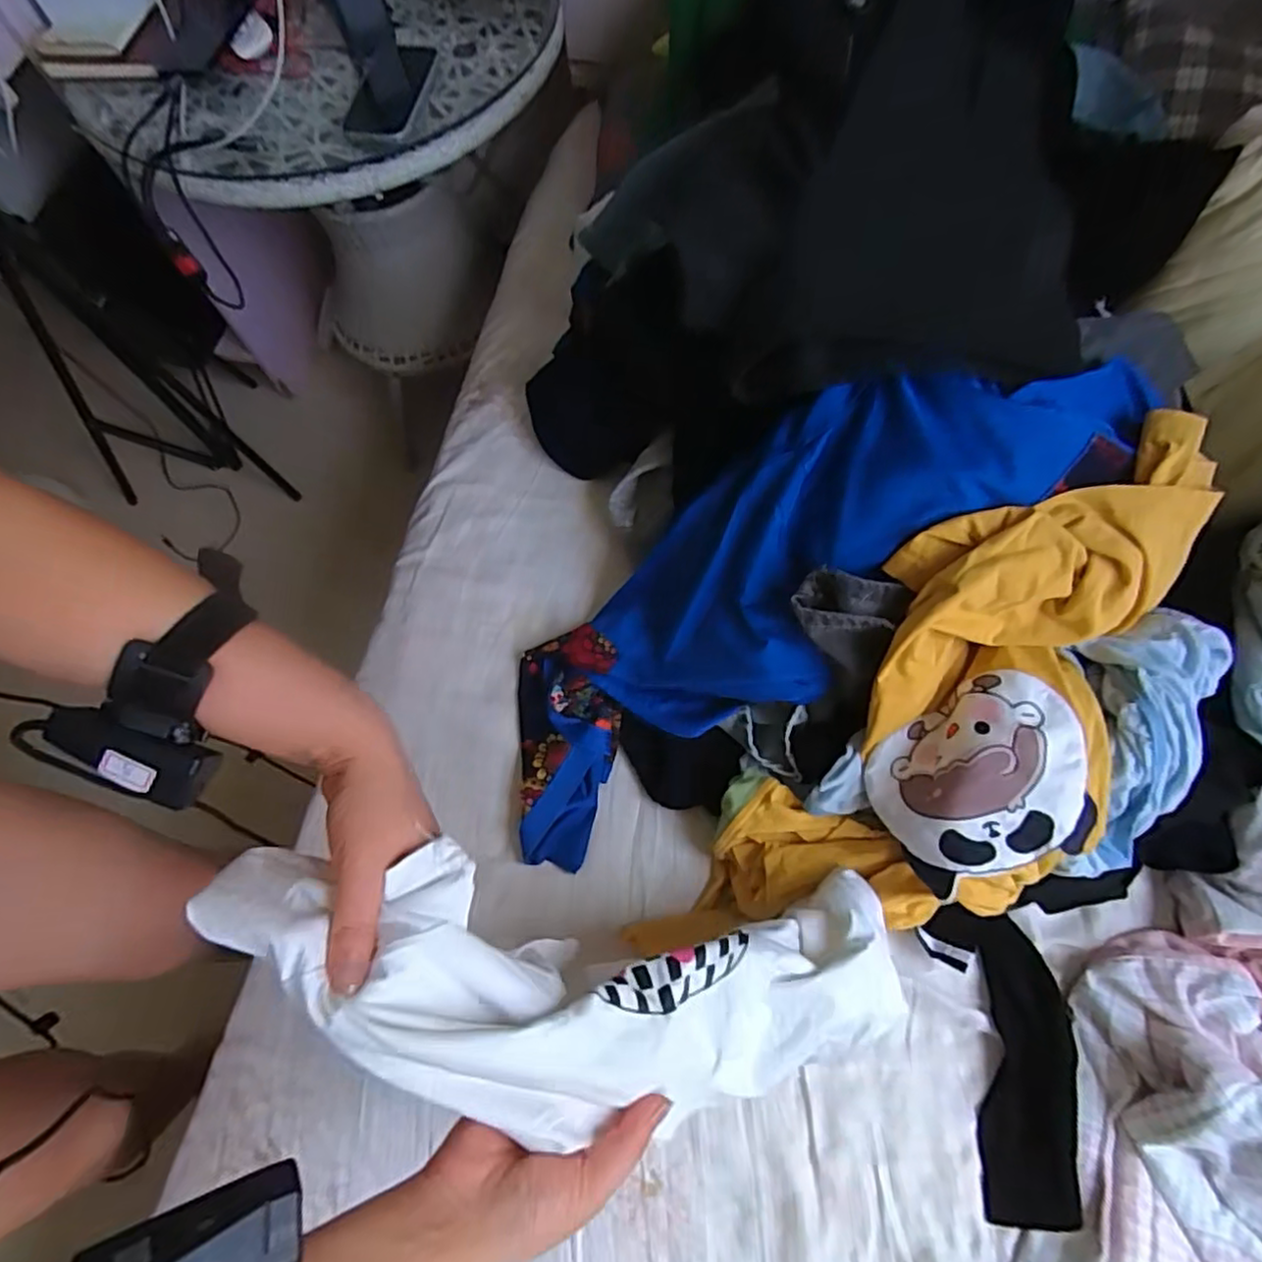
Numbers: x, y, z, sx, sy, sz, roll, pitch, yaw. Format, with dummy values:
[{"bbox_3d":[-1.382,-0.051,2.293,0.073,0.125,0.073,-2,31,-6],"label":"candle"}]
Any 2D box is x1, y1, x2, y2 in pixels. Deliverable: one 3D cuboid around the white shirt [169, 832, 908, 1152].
[{"bbox_3d":[-0.010,0.194,0.368,0.398,0.073,0.127,18,65,-26],"label":"white shirt"}]

